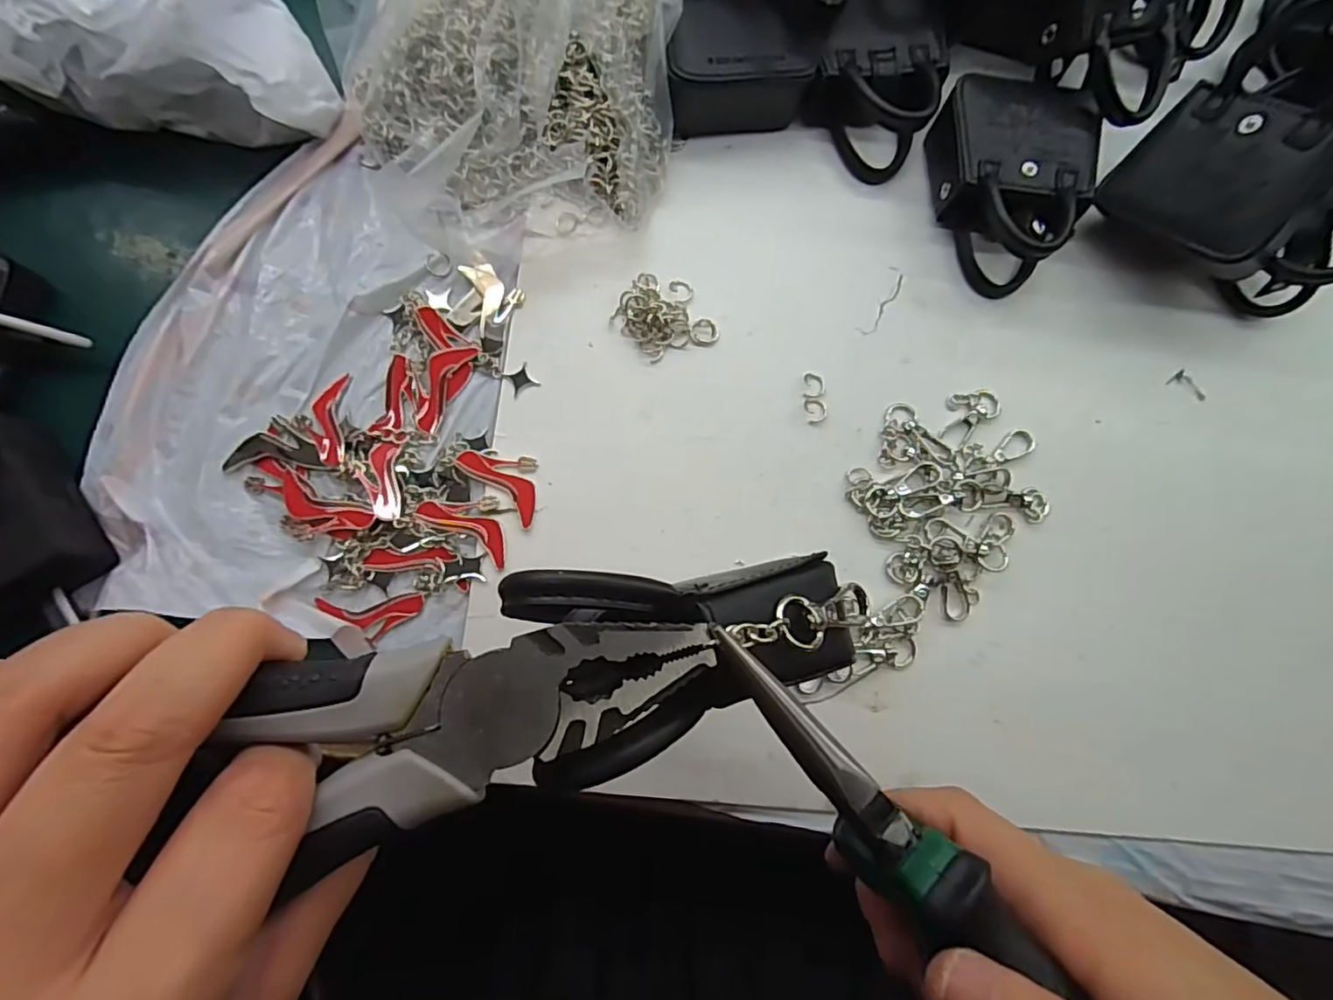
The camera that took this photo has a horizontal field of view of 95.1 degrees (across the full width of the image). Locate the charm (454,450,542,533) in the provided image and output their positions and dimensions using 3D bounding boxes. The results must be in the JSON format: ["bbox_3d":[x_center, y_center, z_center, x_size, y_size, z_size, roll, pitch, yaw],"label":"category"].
[{"bbox_3d":[-0.074,-0.011,0.286,0.046,0.005,0.026,43,81,3],"label":"charm"}]

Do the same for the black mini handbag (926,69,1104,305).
[{"bbox_3d":[0.174,-0.162,0.308,0.073,0.038,0.104,5,81,-3],"label":"black mini handbag"}]

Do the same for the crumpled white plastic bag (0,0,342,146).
[{"bbox_3d":[-0.236,-0.212,0.274,0.145,0.069,0.068,1,82,-4],"label":"crumpled white plastic bag"}]

